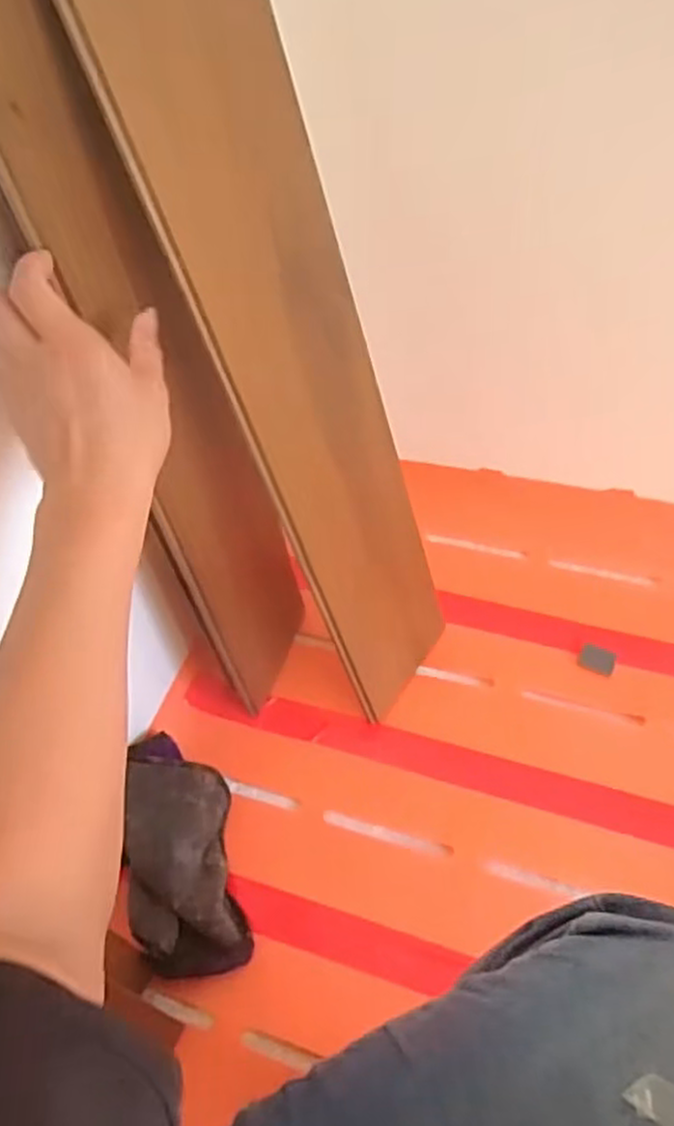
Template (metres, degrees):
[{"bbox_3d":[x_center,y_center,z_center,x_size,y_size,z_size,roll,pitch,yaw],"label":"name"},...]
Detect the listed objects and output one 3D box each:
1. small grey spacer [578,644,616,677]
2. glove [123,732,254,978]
[{"bbox_3d":[0.308,0.114,0.900,0.041,0.021,0.027,27,58,24],"label":"small grey spacer"},{"bbox_3d":[-0.156,0.286,0.764,0.100,0.076,0.229,-14,67,-6],"label":"glove"}]

